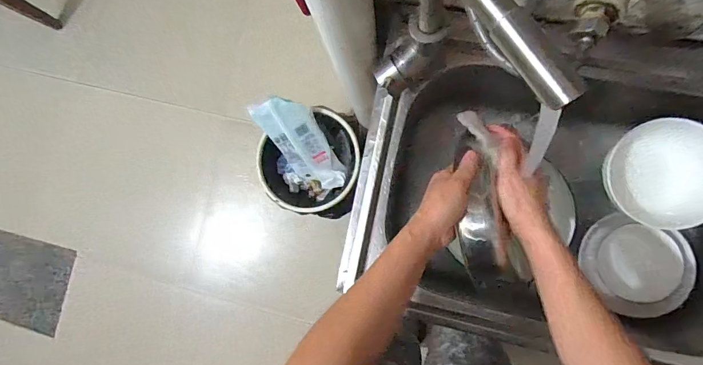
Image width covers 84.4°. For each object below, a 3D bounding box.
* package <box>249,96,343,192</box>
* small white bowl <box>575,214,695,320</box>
[{"bbox_3d":[-0.124,-0.101,0.980,0.127,0.048,0.279,-37,119,3],"label":"package"},{"bbox_3d":[0.416,0.125,0.580,0.141,0.050,0.132,0,86,7],"label":"small white bowl"}]

